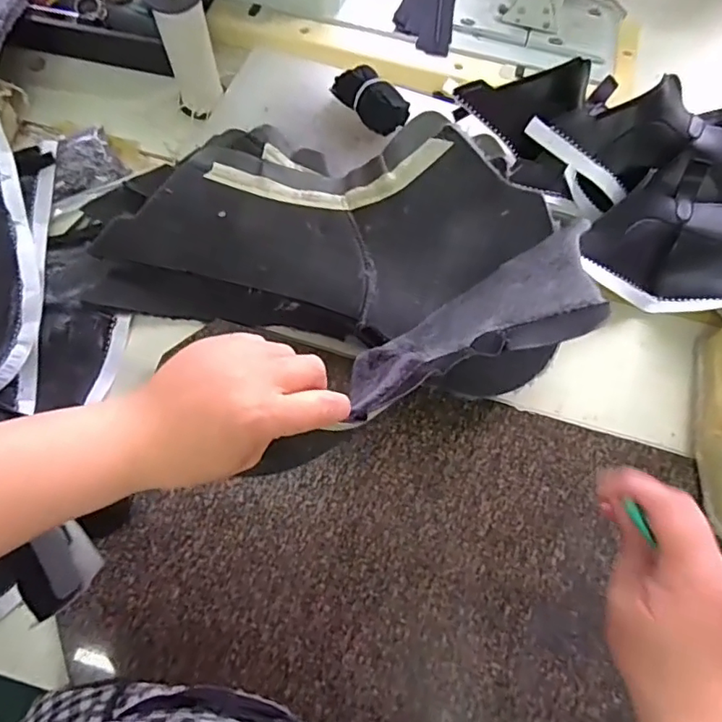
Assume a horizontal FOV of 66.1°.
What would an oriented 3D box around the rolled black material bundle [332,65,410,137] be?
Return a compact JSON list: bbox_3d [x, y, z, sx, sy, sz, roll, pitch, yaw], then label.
[{"bbox_3d":[0.009,-0.291,0.624,0.044,0.045,0.091,-42,77,-14],"label":"rolled black material bundle"}]

